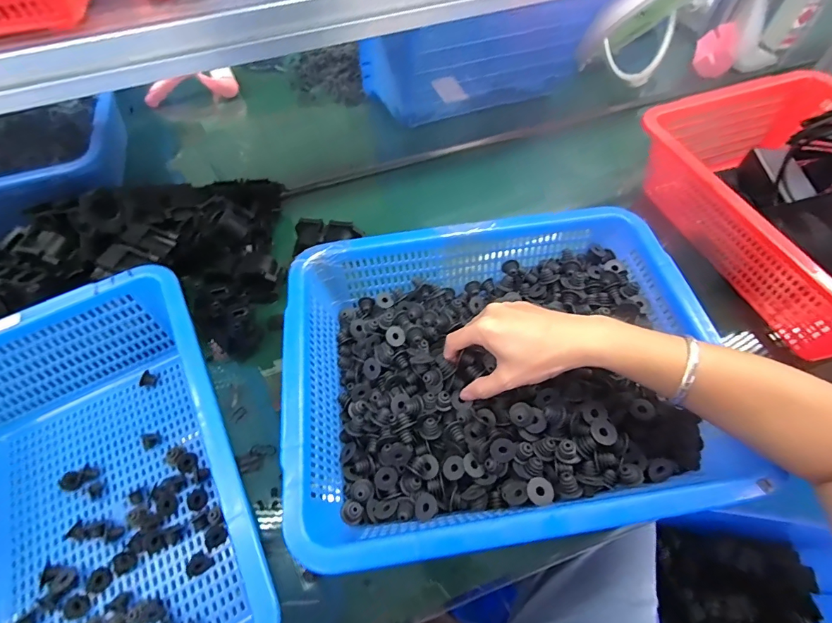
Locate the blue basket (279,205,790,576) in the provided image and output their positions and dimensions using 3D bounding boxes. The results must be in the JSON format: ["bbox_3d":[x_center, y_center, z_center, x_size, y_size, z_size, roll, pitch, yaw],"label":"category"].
[{"bbox_3d":[0.076,0.051,0.399,0.387,0.077,0.294,-8,58,-3],"label":"blue basket"}]

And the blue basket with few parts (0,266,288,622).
[{"bbox_3d":[-0.316,0.185,0.361,0.294,0.127,0.407,-22,60,-11],"label":"blue basket with few parts"}]

